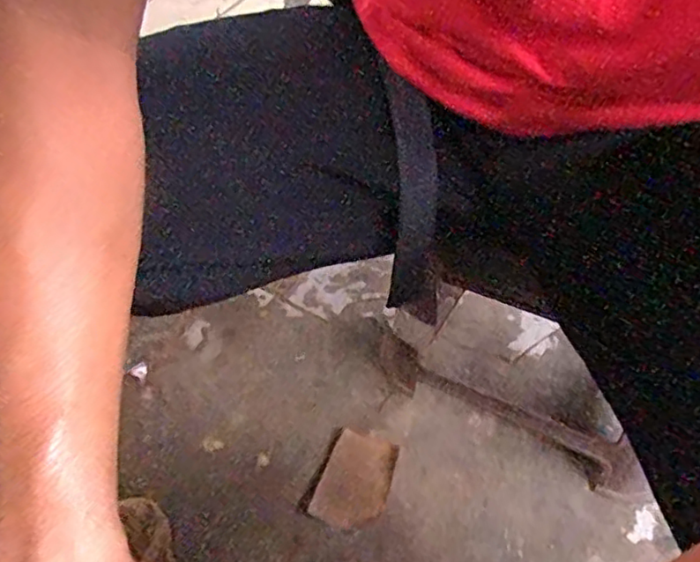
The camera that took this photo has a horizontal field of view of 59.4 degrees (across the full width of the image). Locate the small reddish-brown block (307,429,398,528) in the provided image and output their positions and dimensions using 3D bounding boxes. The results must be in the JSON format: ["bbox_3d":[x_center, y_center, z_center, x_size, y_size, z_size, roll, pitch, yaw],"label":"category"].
[{"bbox_3d":[0.006,0.214,0.660,0.071,0.006,0.101,16,54,16],"label":"small reddish-brown block"}]

